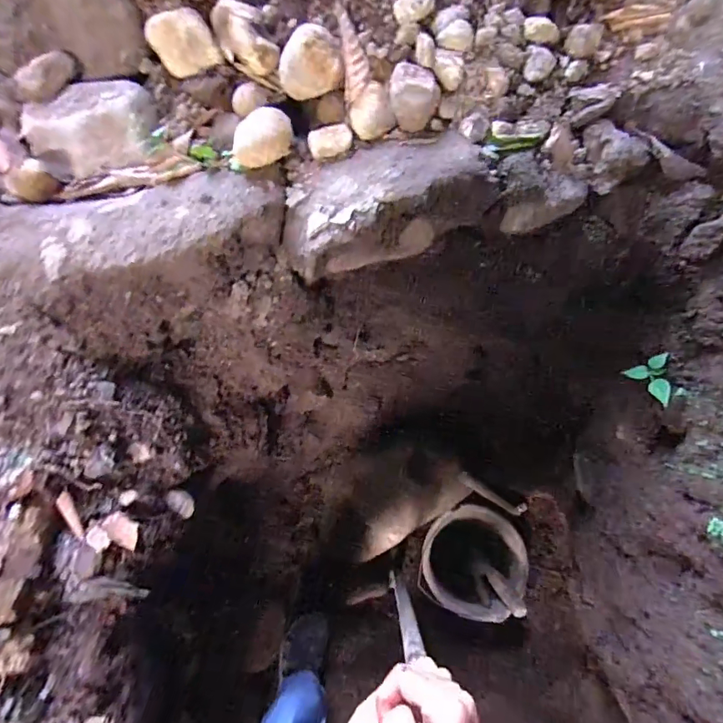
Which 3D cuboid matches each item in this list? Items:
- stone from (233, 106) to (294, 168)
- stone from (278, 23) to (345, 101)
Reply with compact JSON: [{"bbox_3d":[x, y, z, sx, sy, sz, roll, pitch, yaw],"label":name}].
[{"bbox_3d":[-0.116,-0.264,0.561,0.076,0.052,0.046,-30,68,-11],"label":"stone"},{"bbox_3d":[-0.062,-0.365,0.571,0.078,0.062,0.066,-5,65,-1],"label":"stone"}]

